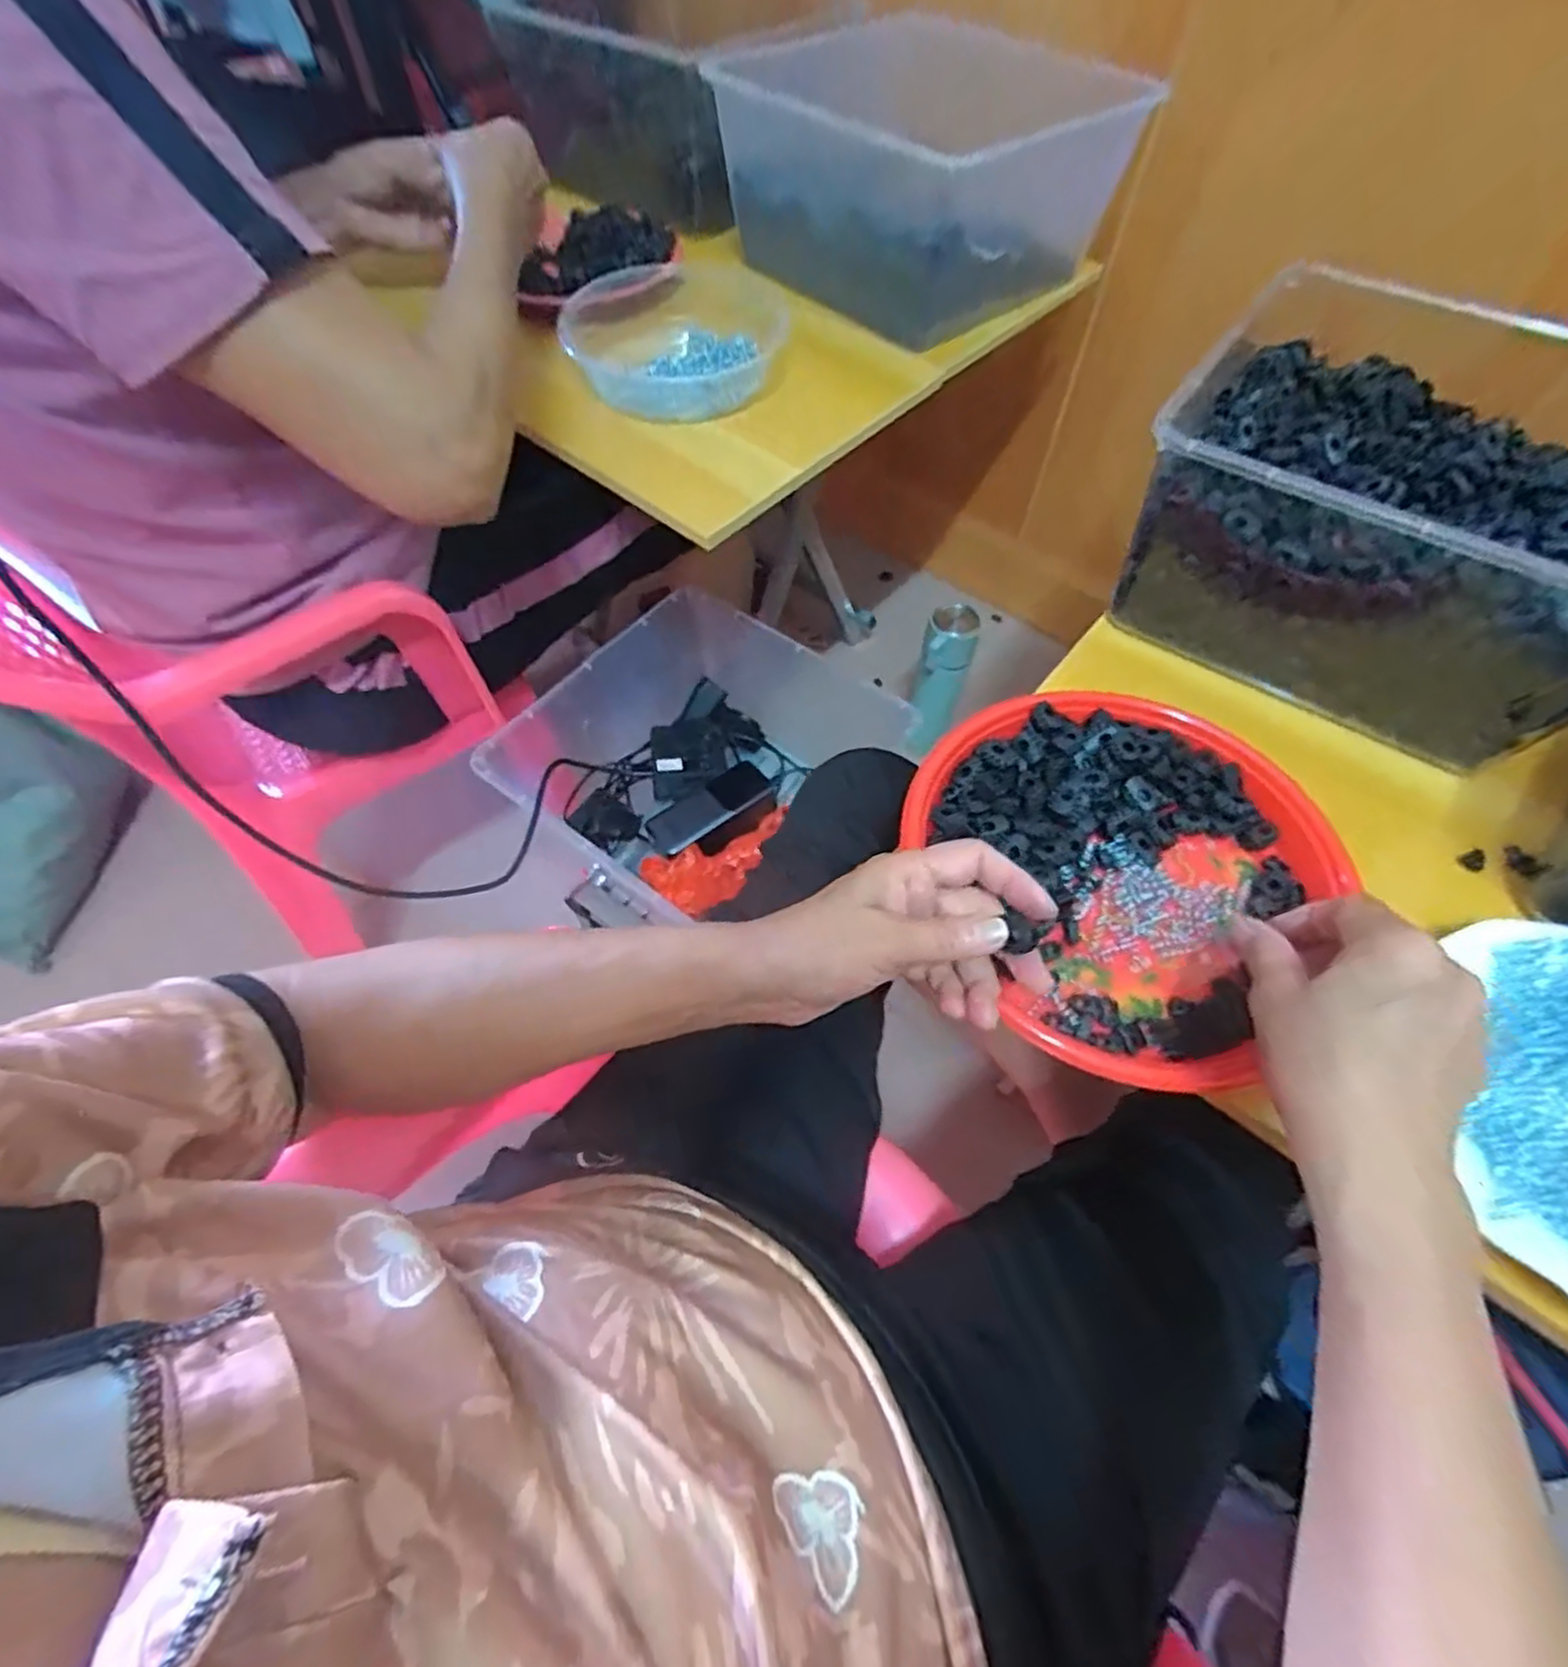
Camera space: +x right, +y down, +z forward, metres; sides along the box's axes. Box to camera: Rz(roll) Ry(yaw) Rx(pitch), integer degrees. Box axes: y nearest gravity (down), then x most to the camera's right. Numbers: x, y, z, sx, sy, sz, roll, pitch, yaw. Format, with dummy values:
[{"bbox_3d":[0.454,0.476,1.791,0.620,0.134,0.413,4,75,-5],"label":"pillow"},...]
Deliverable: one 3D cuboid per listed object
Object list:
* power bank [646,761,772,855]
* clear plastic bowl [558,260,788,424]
[{"bbox_3d":[-0.078,-0.029,0.743,0.122,0.013,0.065,-39,44,-13],"label":"power bank"},{"bbox_3d":[-0.090,-0.438,0.649,0.185,0.047,0.191,0,59,0],"label":"clear plastic bowl"}]

